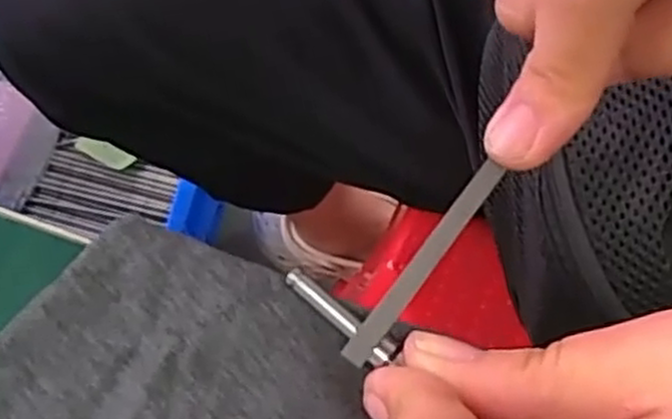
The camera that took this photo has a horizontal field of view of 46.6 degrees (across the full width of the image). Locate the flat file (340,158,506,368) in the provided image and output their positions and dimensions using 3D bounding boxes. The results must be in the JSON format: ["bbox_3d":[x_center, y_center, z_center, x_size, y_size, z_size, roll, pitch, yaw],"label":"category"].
[{"bbox_3d":[0.019,0.010,0.165,0.005,0.004,0.053,37,72,7],"label":"flat file"}]

